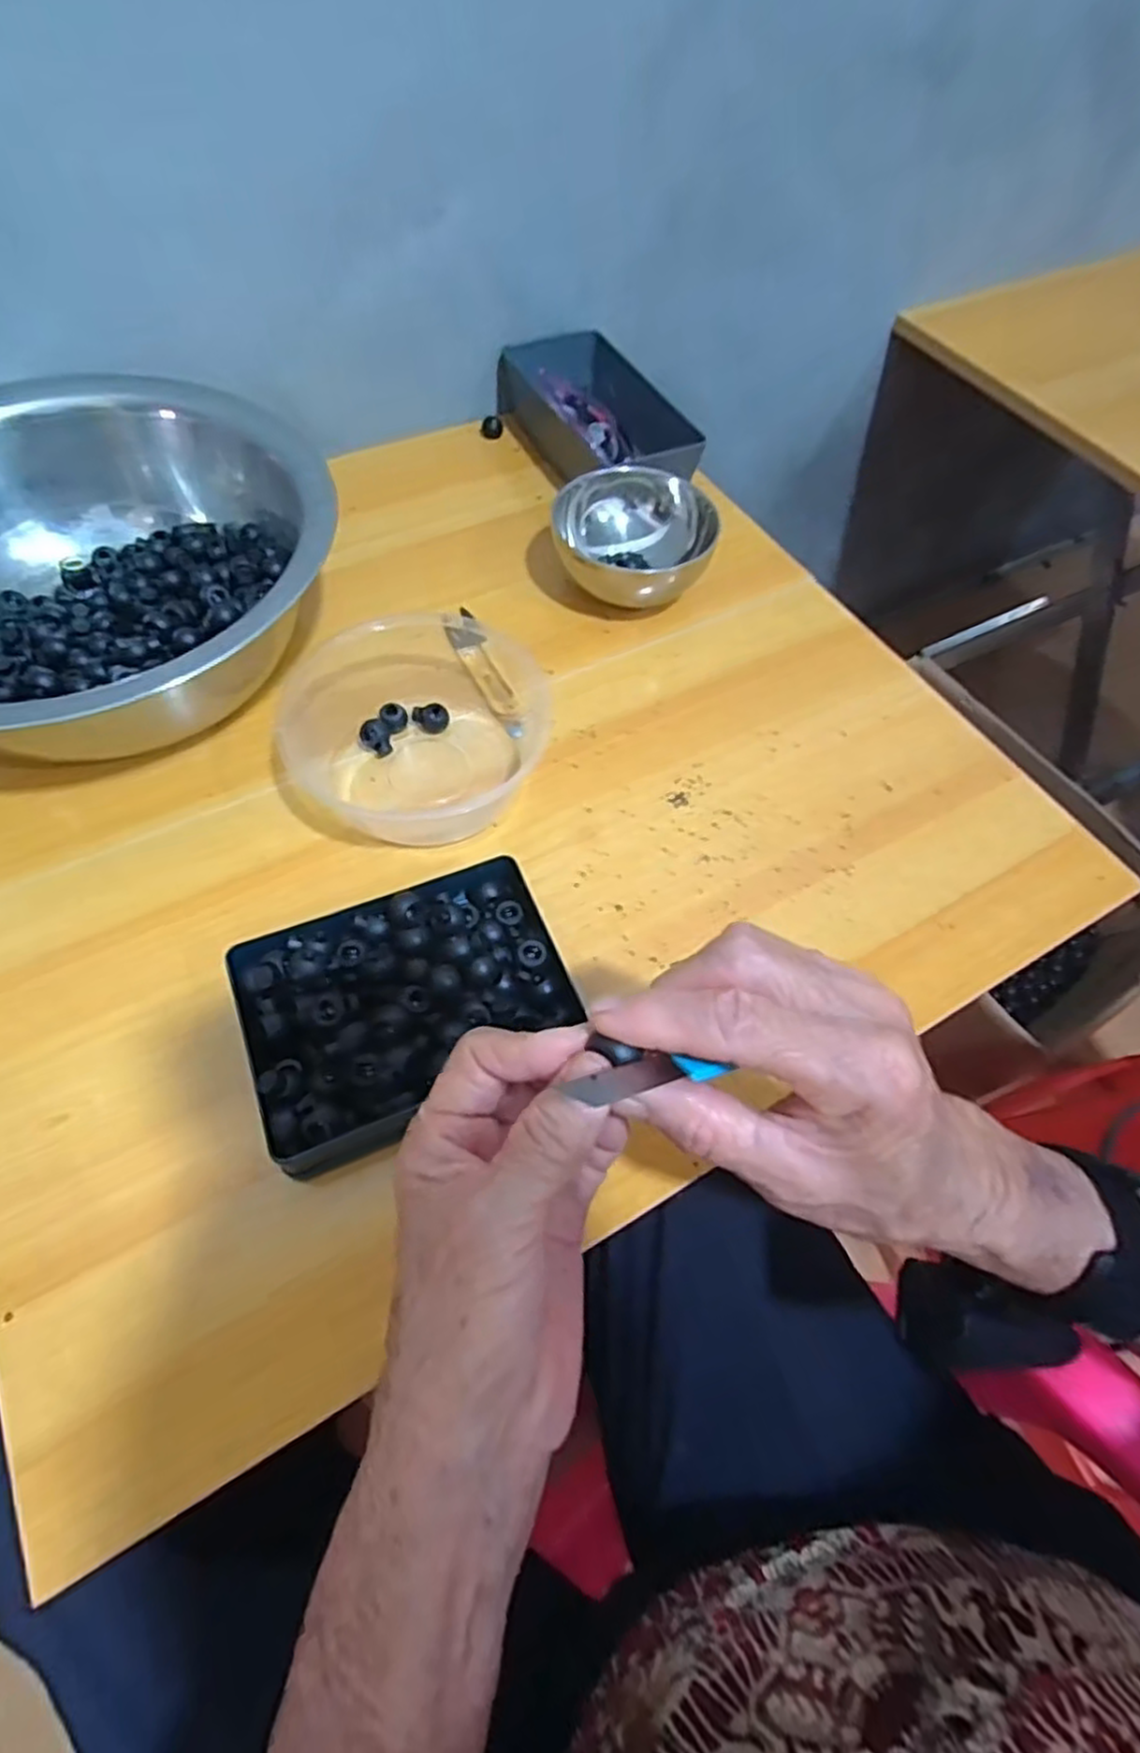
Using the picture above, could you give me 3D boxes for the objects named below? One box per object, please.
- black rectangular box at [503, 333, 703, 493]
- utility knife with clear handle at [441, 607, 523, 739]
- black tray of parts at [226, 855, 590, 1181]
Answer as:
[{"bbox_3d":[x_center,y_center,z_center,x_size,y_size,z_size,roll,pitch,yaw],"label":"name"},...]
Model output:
[{"bbox_3d":[0.023,-0.359,0.597,0.096,0.053,0.175,-23,64,-16],"label":"black rectangular box"},{"bbox_3d":[-0.056,-0.138,0.487,0.023,0.012,0.120,-18,63,-17],"label":"utility knife with clear handle"},{"bbox_3d":[-0.074,0.057,0.351,0.149,0.039,0.112,-21,64,-18],"label":"black tray of parts"}]

